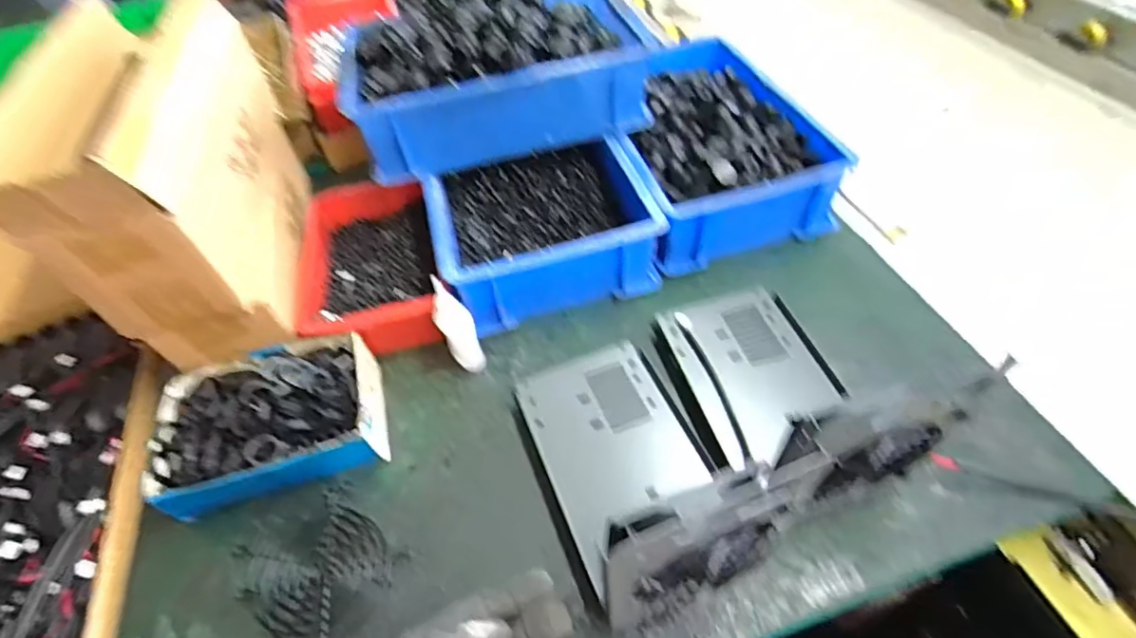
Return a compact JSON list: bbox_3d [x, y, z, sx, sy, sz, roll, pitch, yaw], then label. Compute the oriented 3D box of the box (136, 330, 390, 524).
[{"bbox_3d":[-0.230,0.080,0.440,0.166,0.057,0.122,-15,51,-6],"label":"box"}]

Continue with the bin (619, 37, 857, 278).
[{"bbox_3d":[0.146,-0.208,0.624,0.198,0.082,0.321,-13,51,-5],"label":"bin"}]

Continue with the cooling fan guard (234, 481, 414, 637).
[{"bbox_3d":[-0.177,0.178,0.390,0.104,0.008,0.094,33,61,28],"label":"cooling fan guard"}]

